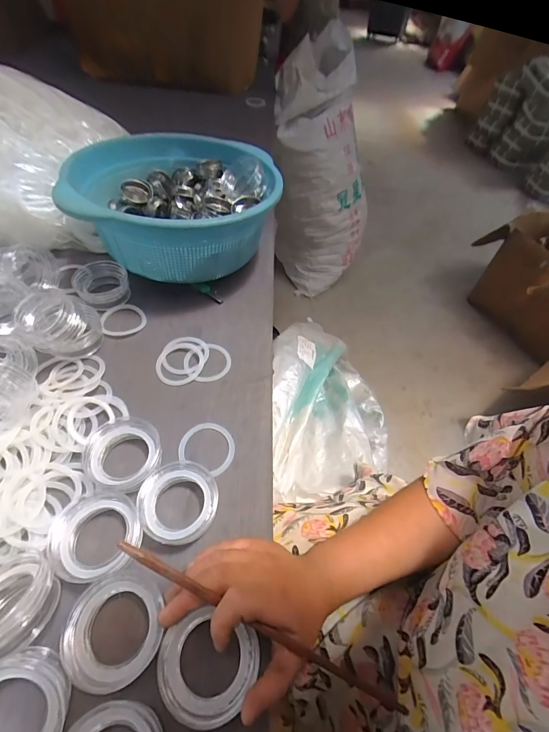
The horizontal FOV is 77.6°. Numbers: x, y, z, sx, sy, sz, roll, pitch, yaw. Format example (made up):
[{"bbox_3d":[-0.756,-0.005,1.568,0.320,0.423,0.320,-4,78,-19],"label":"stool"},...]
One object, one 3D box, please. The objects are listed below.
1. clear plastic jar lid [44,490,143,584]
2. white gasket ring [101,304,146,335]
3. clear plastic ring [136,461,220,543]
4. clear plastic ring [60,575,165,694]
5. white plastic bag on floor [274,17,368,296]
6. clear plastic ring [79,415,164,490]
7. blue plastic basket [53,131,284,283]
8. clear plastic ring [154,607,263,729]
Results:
[{"bbox_3d":[-0.150,0.146,0.292,0.066,0.030,0.067,3,54,-4],"label":"clear plastic jar lid"},{"bbox_3d":[-0.201,-0.062,0.454,0.056,0.010,0.052,3,54,-4],"label":"white gasket ring"},{"bbox_3d":[-0.087,0.125,0.313,0.070,0.032,0.066,3,54,-4],"label":"clear plastic ring"},{"bbox_3d":[-0.119,0.198,0.258,0.070,0.029,0.069,3,54,-4],"label":"clear plastic ring"},{"bbox_3d":[0.201,-0.750,1.410,0.408,0.762,0.412,31,57,16],"label":"white plastic bag on floor"},{"bbox_3d":[-0.147,0.087,0.335,0.068,0.029,0.069,3,54,-4],"label":"clear plastic ring"},{"bbox_3d":[-0.140,-0.231,0.510,0.267,0.132,0.275,-3,54,-8],"label":"blue plastic basket"},{"bbox_3d":[-0.049,0.215,0.245,0.071,0.016,0.060,17,54,7],"label":"clear plastic ring"}]

